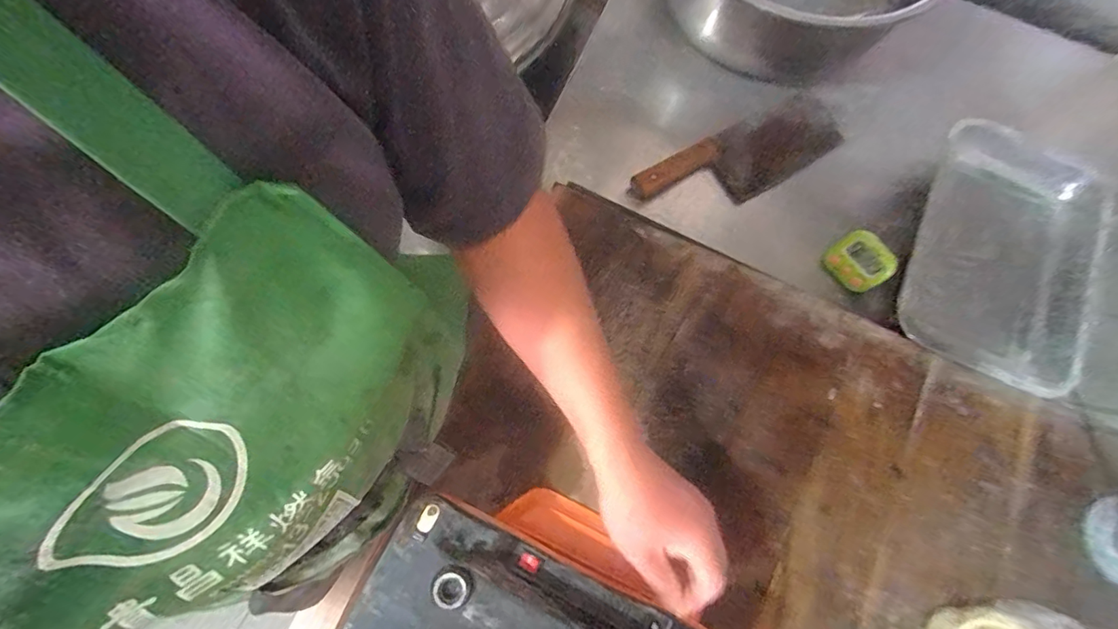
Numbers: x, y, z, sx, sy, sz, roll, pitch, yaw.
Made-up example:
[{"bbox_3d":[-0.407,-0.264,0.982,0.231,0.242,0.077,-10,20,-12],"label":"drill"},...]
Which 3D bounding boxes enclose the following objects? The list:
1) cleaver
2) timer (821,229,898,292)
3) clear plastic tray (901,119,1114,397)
[{"bbox_3d":[0.229,-0.195,0.610,0.285,0.029,0.087,-26,79,-9],"label":"cleaver"},{"bbox_3d":[0.346,-0.060,0.563,0.012,0.061,0.064,-27,76,-47],"label":"timer"},{"bbox_3d":[0.527,-0.068,0.576,0.212,0.041,0.312,27,76,4],"label":"clear plastic tray"}]

